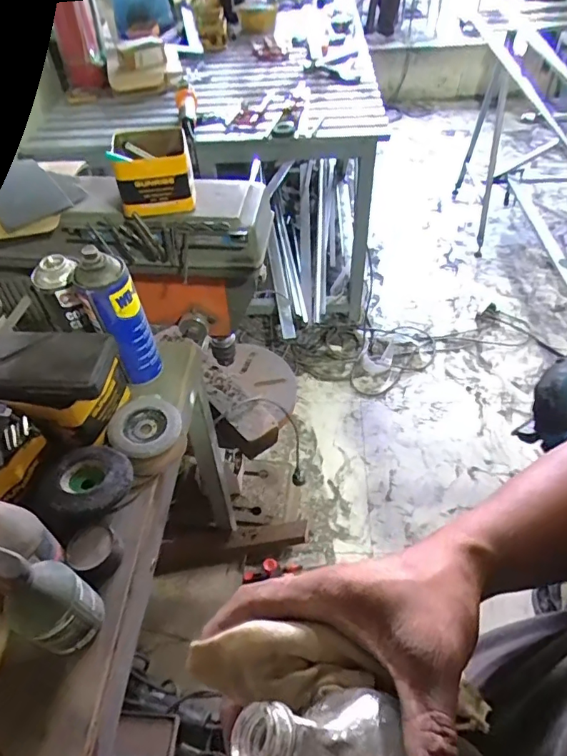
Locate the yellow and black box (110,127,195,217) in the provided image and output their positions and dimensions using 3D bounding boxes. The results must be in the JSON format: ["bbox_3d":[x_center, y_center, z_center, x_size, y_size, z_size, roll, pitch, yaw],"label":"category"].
[{"bbox_3d":[-0.212,-0.339,0.823,0.114,0.089,0.112,-9,48,-5],"label":"yellow and black box"}]

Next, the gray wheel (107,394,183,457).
[{"bbox_3d":[-0.181,0.063,0.651,0.090,0.022,0.090,-2,48,2],"label":"gray wheel"}]

